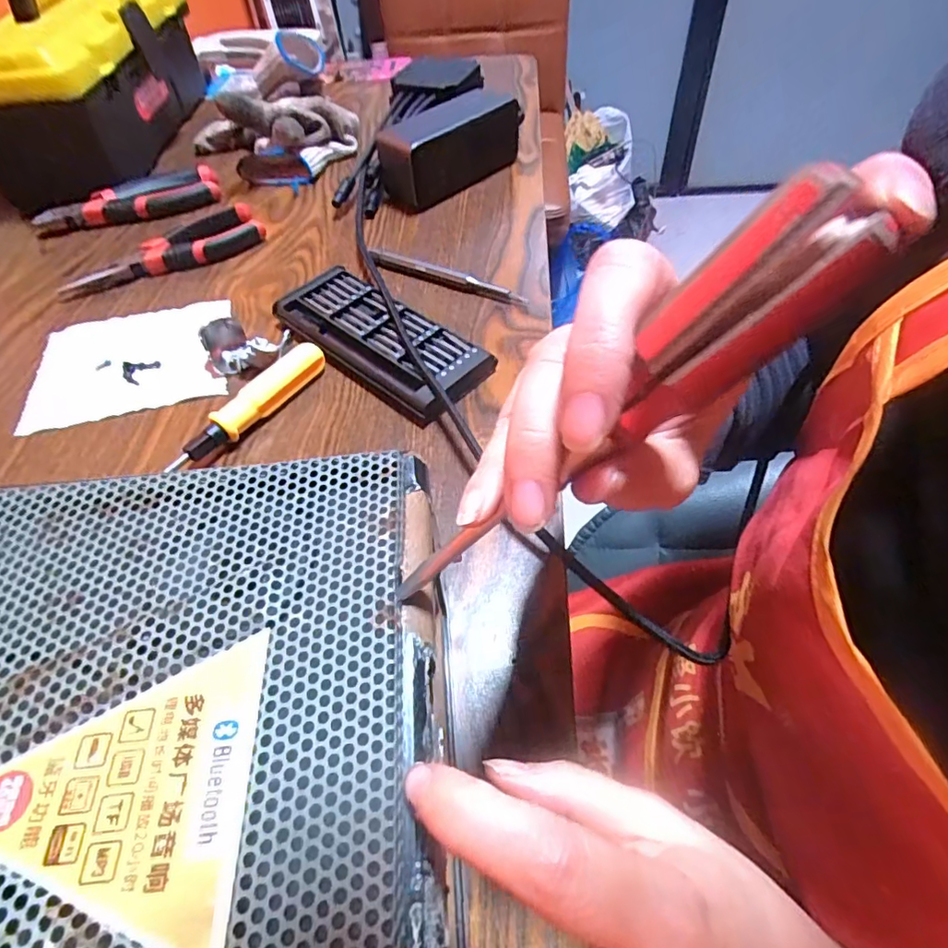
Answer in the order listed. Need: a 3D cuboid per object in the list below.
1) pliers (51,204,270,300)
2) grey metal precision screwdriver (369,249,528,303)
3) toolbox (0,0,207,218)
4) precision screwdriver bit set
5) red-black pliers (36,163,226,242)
[{"bbox_3d":[-0.255,-0.183,0.466,0.163,0.023,0.045,-31,56,-19],"label":"pliers"},{"bbox_3d":[-0.022,-0.152,0.435,0.135,0.010,0.012,22,57,20],"label":"grey metal precision screwdriver"},{"bbox_3d":[-0.395,-0.413,0.577,0.132,0.154,0.301,-1,52,4],"label":"toolbox"},{"bbox_3d":[-0.064,-0.093,0.377,0.153,0.016,0.064,36,63,28],"label":"precision screwdriver bit set"},{"bbox_3d":[-0.324,-0.257,0.530,0.160,0.022,0.065,-15,52,-7],"label":"red-black pliers"}]

